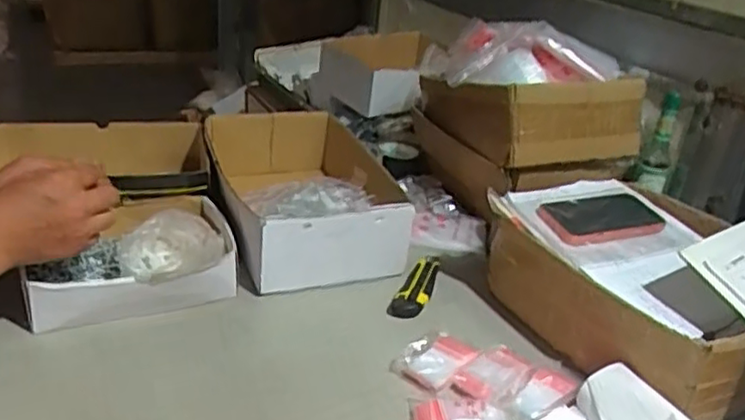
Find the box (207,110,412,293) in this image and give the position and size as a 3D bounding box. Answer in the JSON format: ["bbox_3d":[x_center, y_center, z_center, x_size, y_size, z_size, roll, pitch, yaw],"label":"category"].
[{"bbox_3d":[-0.095,-0.020,0.938,0.236,0.130,0.301,-6,30,-21],"label":"box"}]

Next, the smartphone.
[{"bbox_3d":[0.283,0.012,0.820,0.159,0.011,0.070,-5,49,-22],"label":"smartphone"}]

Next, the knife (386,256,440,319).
[{"bbox_3d":[0.063,0.094,0.861,0.038,0.023,0.144,15,29,18],"label":"knife"}]

